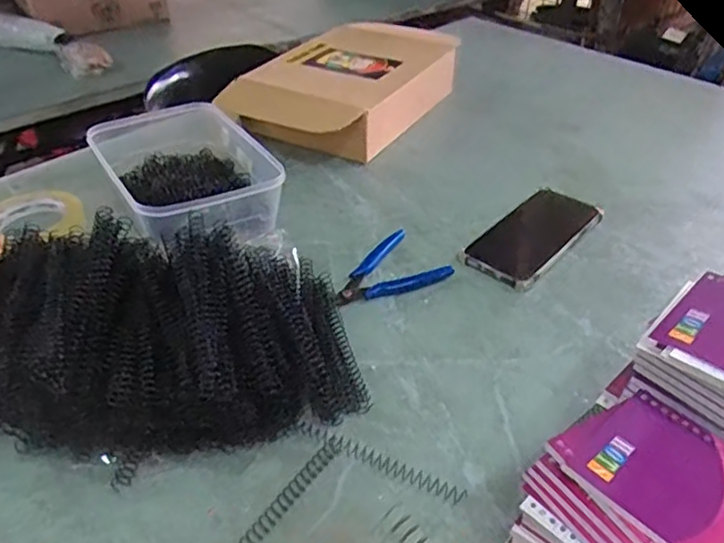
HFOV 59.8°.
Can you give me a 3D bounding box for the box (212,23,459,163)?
[{"bbox_3d":[-0.023,-0.273,0.926,0.226,0.081,0.319,22,41,24],"label":"box"}]

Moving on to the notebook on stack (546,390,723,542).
[{"bbox_3d":[0.178,0.117,0.323,0.083,0.007,0.138,-27,47,-28],"label":"notebook on stack"}]

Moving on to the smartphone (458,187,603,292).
[{"bbox_3d":[0.186,-0.040,0.677,0.080,0.018,0.175,29,45,31],"label":"smartphone"}]

